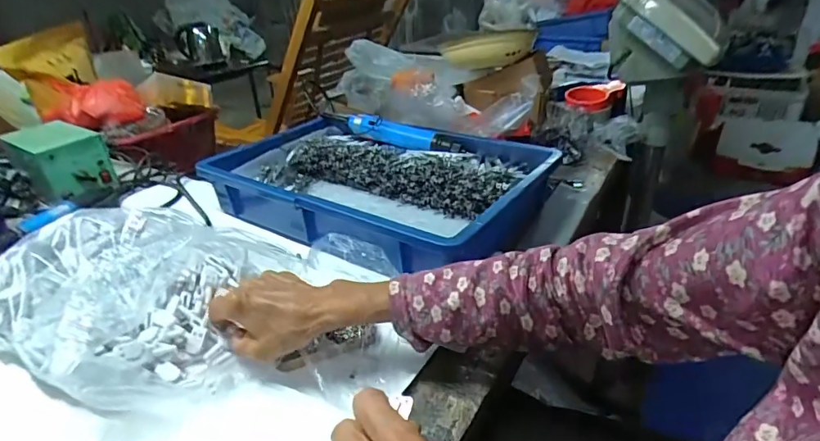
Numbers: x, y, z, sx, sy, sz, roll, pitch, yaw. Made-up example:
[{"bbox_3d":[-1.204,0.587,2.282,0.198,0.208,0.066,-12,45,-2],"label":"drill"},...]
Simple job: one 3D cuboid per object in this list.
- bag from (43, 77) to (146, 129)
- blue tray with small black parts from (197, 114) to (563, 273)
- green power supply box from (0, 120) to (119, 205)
[{"bbox_3d":[-0.725,-0.275,1.089,0.212,0.076,0.144,12,32,25],"label":"bag"},{"bbox_3d":[-0.051,-0.055,0.681,0.452,0.089,0.283,18,35,34],"label":"blue tray with small black parts"},{"bbox_3d":[-0.576,-0.096,0.798,0.178,0.091,0.094,17,35,32],"label":"green power supply box"}]

